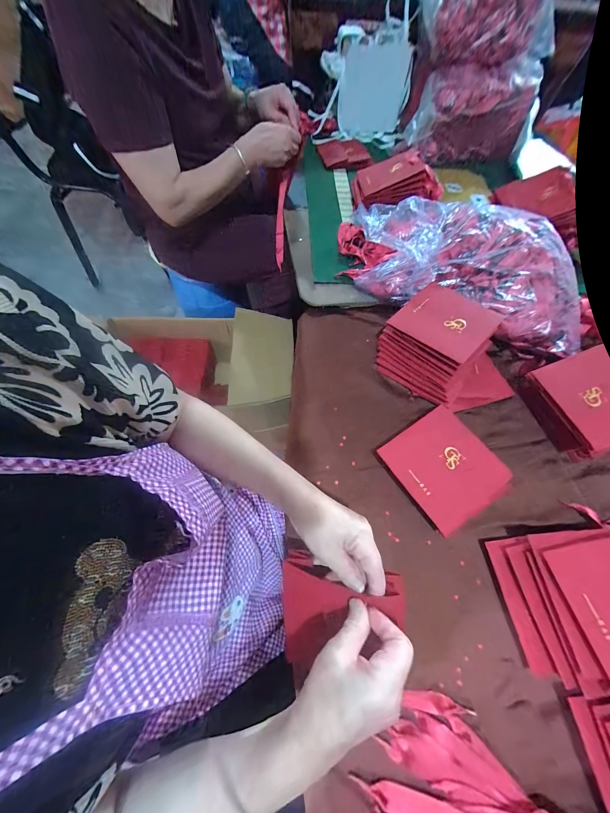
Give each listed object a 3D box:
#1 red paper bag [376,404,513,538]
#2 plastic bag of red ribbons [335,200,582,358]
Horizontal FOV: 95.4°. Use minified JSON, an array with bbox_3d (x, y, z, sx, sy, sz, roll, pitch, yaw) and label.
[{"bbox_3d":[0.211,0.089,0.408,0.150,0.011,0.155,-32,75,-18],"label":"red paper bag"},{"bbox_3d":[0.288,-0.277,0.542,0.466,0.124,0.246,19,65,6],"label":"plastic bag of red ribbons"}]

